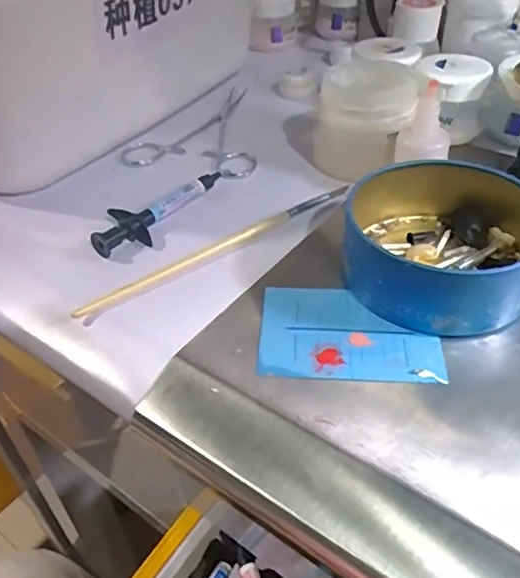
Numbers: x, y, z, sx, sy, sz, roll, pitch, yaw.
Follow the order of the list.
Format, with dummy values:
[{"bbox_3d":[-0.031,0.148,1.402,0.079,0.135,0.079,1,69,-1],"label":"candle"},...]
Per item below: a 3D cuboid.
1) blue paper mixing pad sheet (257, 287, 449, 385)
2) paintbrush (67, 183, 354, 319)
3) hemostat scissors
[{"bbox_3d":[0.042,0.019,0.266,0.081,0.005,0.058,2,42,5],"label":"blue paper mixing pad sheet"},{"bbox_3d":[-0.019,-0.026,0.316,0.178,0.007,0.009,-28,47,-25],"label":"paintbrush"},{"bbox_3d":[-0.035,-0.124,0.428,0.093,0.007,0.132,11,43,15],"label":"hemostat scissors"}]

